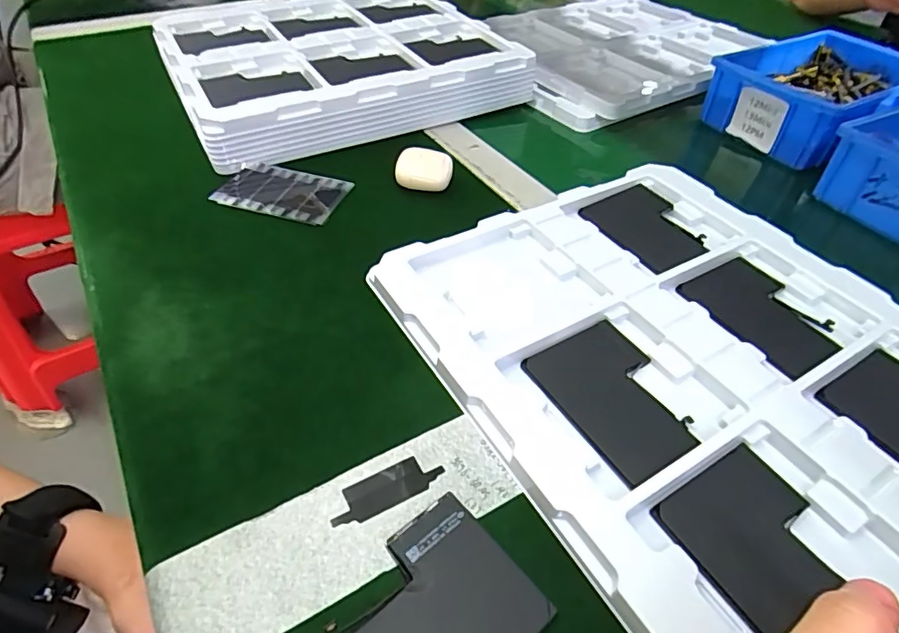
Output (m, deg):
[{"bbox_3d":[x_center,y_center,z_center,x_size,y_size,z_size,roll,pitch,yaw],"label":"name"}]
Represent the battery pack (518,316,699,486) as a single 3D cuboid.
[{"bbox_3d":[0.094,0.042,0.295,0.069,0.009,0.093,-24,51,-23],"label":"battery pack"}]

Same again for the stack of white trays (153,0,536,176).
[{"bbox_3d":[-0.121,-0.269,0.564,0.334,0.052,0.277,-25,52,-24],"label":"stack of white trays"}]

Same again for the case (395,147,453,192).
[{"bbox_3d":[-0.021,-0.122,0.444,0.045,0.022,0.035,5,46,3],"label":"case"}]

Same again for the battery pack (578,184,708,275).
[{"bbox_3d":[0.151,-0.069,0.401,0.076,0.008,0.091,-25,52,-24],"label":"battery pack"}]

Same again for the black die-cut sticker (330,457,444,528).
[{"bbox_3d":[-0.031,0.083,0.254,0.055,0.004,0.019,-22,51,-22],"label":"black die-cut sticker"}]

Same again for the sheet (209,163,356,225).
[{"bbox_3d":[-0.136,-0.102,0.429,0.093,0.008,0.063,14,47,11],"label":"sheet"}]

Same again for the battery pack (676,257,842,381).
[{"bbox_3d":[0.204,-0.003,0.342,0.076,0.010,0.090,-24,51,-23],"label":"battery pack"}]

